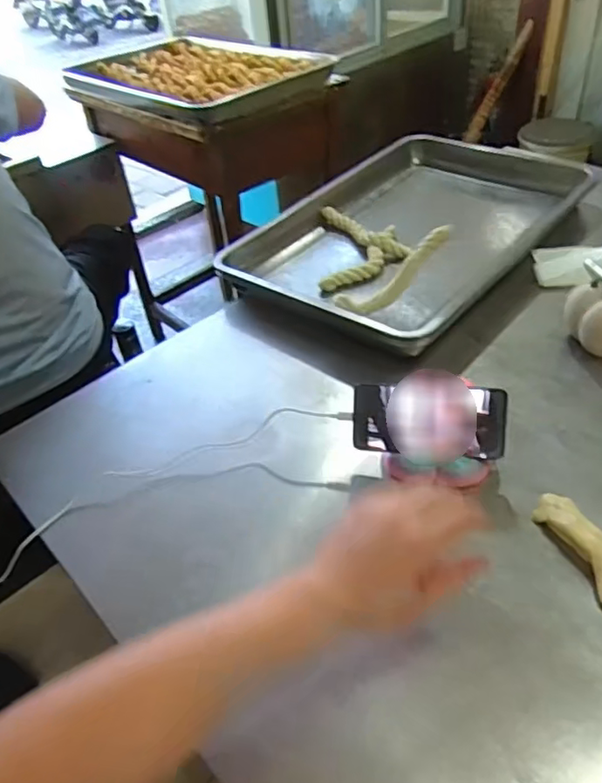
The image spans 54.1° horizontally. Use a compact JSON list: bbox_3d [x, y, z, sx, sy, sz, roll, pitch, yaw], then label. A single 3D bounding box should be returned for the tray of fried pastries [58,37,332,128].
[{"bbox_3d":[-0.277,-0.779,1.443,0.620,0.046,0.448,29,53,33],"label":"tray of fried pastries"}]

